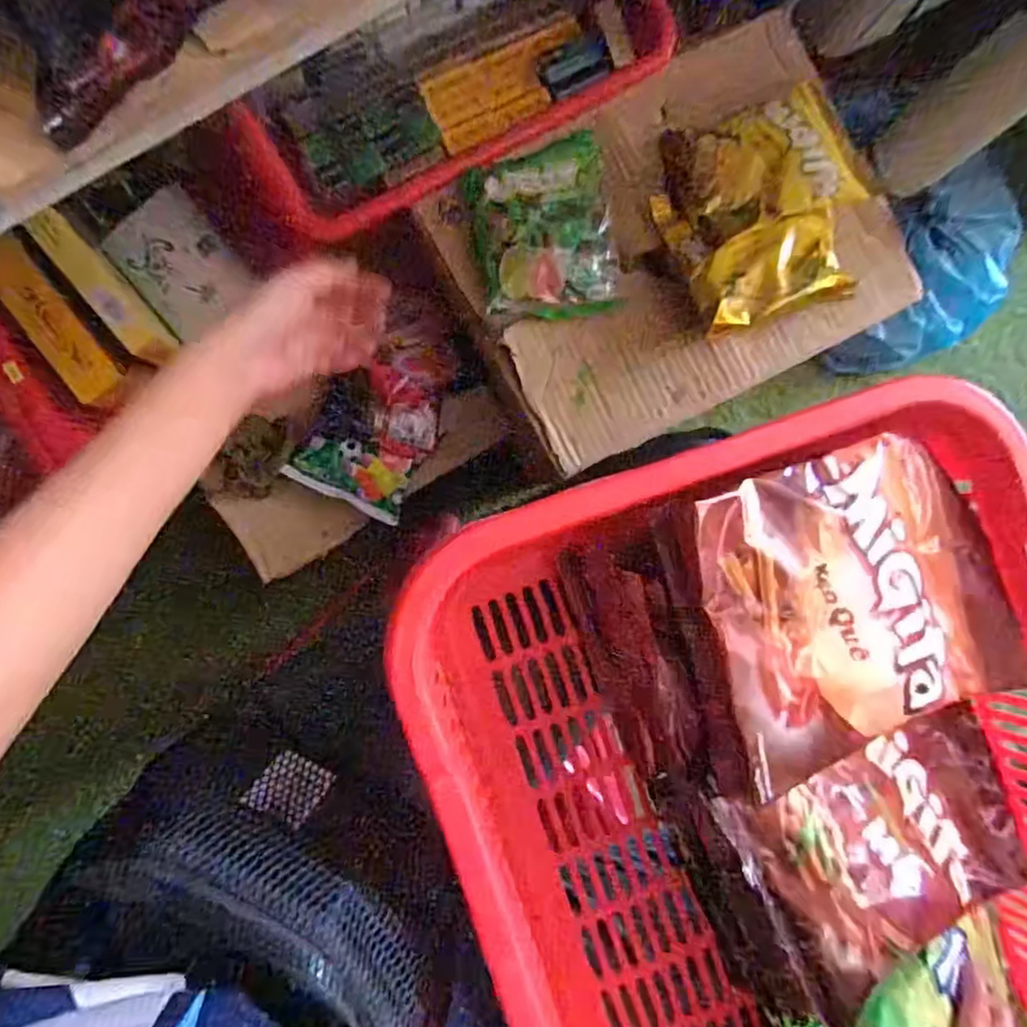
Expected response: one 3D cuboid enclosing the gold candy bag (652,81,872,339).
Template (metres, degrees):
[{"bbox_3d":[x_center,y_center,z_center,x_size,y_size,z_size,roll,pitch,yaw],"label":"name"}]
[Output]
[{"bbox_3d":[0.224,-0.270,0.571,0.162,0.072,0.189,-15,95,-6],"label":"gold candy bag"}]

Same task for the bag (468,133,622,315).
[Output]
[{"bbox_3d":[0.028,-0.259,0.582,0.125,0.040,0.159,-9,95,-6],"label":"bag"}]

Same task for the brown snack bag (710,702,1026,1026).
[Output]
[{"bbox_3d":[0.184,0.163,0.324,0.158,0.040,0.111,-21,82,-26],"label":"brown snack bag"}]

